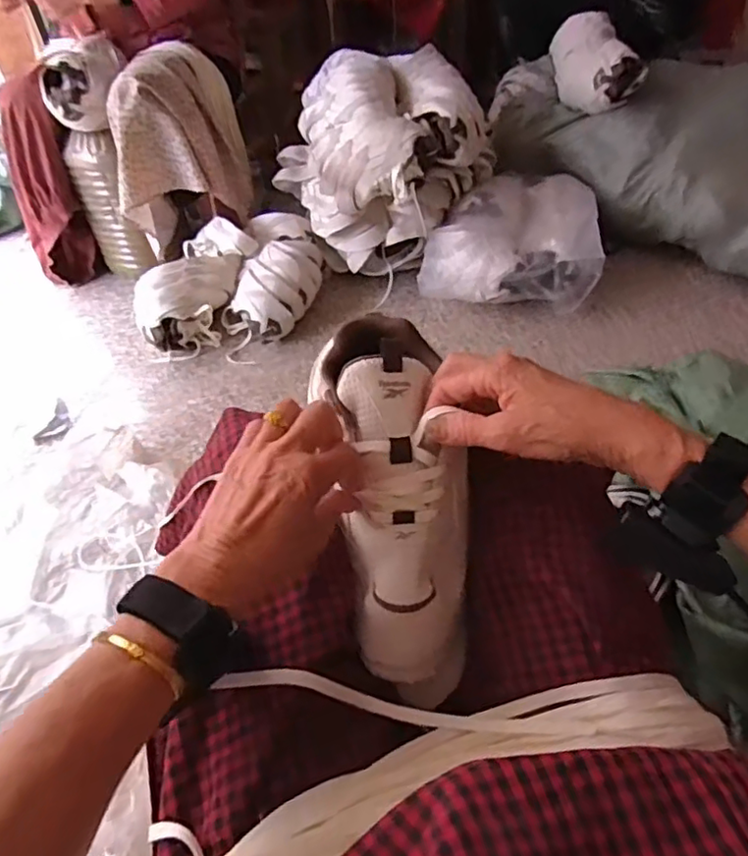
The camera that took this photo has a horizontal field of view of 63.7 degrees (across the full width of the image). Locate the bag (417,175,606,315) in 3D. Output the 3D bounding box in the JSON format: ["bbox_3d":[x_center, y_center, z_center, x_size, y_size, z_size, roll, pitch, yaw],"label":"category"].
[{"bbox_3d":[0.280,-0.382,1.293,0.358,0.180,0.264,-1,47,4],"label":"bag"}]

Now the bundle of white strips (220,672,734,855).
[{"bbox_3d":[0.040,0.210,0.342,0.356,0.034,0.072,-18,48,-12],"label":"bundle of white strips"}]

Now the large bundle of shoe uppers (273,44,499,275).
[{"bbox_3d":[0.026,-0.576,1.302,0.347,0.341,0.336,-30,52,-22],"label":"large bundle of shoe uppers"}]

